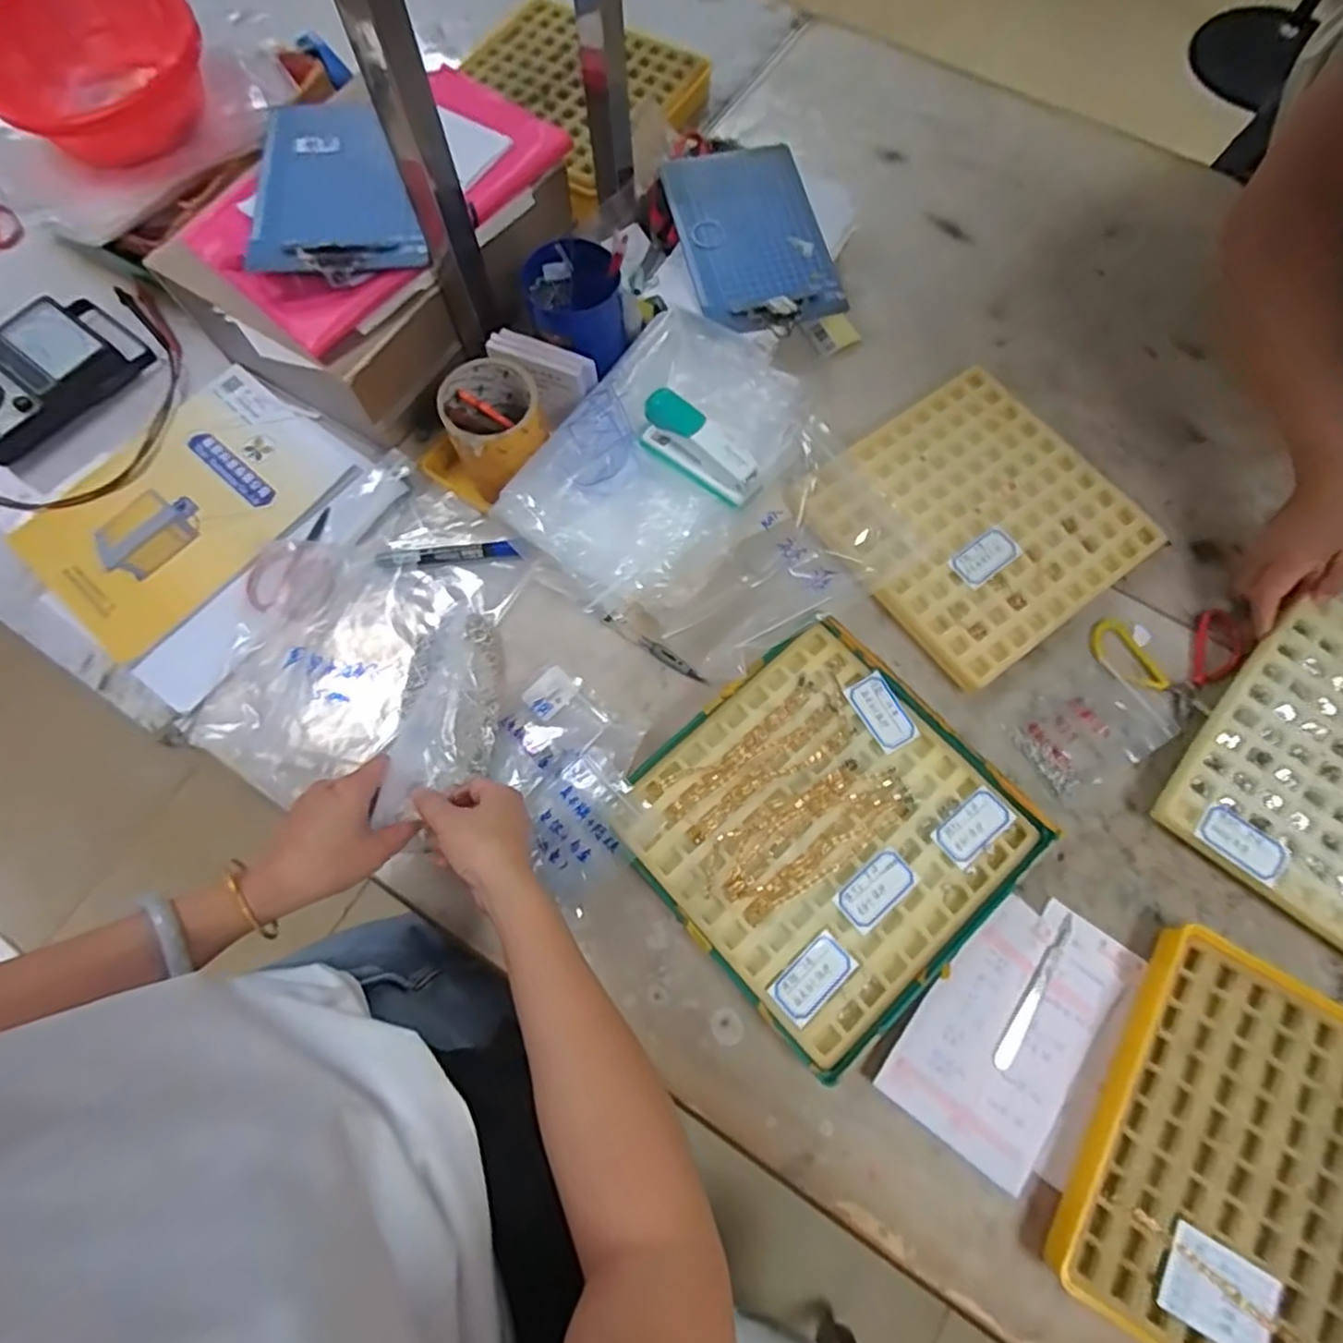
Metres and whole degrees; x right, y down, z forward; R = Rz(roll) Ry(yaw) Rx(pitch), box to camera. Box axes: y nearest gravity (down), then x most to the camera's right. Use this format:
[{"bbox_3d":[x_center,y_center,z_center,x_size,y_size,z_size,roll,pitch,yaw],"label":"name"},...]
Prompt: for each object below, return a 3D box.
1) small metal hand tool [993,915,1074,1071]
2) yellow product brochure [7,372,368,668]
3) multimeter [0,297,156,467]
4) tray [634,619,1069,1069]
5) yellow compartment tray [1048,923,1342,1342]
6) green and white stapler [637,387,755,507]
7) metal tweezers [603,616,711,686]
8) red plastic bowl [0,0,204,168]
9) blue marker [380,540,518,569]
[{"bbox_3d":[0.288,0.252,0.546,0.013,0.004,0.131,32,76,11],"label":"small metal hand tool"},{"bbox_3d":[-0.490,-0.168,0.698,0.210,0.010,0.284,38,76,15],"label":"yellow product brochure"},{"bbox_3d":[-0.666,-0.314,0.727,0.119,0.039,0.193,39,77,13],"label":"multimeter"},{"bbox_3d":[0.125,0.129,0.574,0.271,0.031,0.269,-41,75,-11],"label":"tray"},{"bbox_3d":[0.447,0.375,0.488,0.274,0.026,0.272,30,75,10],"label":"yellow compartment tray"},{"bbox_3d":[0.023,-0.198,0.621,0.116,0.061,0.033,41,77,13],"label":"green and white stapler"},{"bbox_3d":[-0.014,-0.020,0.631,0.115,0.017,0.011,34,76,11],"label":"metal tweezers"},{"bbox_3d":[-0.573,-0.596,0.689,0.204,0.077,0.204,0,72,1],"label":"red plastic bowl"},{"bbox_3d":[-0.214,-0.111,0.662,0.133,0.011,0.018,-6,72,-1],"label":"blue marker"}]

